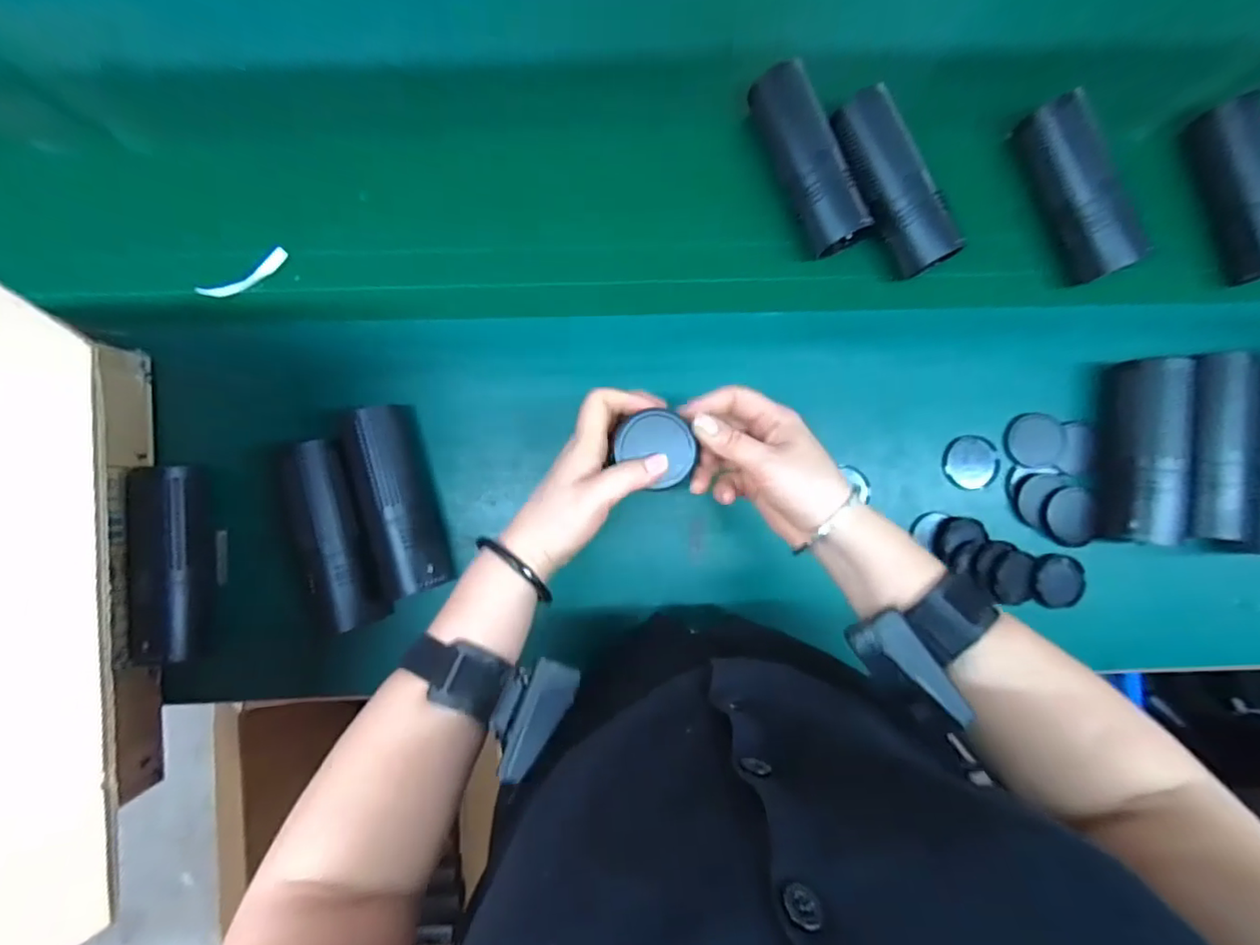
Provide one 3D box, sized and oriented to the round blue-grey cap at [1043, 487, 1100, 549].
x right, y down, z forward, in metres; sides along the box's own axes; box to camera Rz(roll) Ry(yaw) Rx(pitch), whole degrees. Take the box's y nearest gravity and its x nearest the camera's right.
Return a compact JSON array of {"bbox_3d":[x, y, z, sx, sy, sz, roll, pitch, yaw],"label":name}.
[{"bbox_3d":[0.404,0.039,0.522,0.049,0.011,0.052,0,89,-1],"label":"round blue-grey cap"}]

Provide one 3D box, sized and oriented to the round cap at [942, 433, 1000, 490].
[{"bbox_3d":[0.316,-0.009,0.527,0.055,0.005,0.048,0,89,-1],"label":"round cap"}]

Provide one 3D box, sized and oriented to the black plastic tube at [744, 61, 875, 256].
[{"bbox_3d":[0.158,-0.282,0.516,0.047,0.042,0.162,-24,89,-2],"label":"black plastic tube"}]

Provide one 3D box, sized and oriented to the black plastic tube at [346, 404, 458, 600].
[{"bbox_3d":[-0.203,0.023,0.501,0.056,0.052,0.162,-17,89,-2],"label":"black plastic tube"}]

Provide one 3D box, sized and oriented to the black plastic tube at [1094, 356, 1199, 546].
[{"bbox_3d":[0.457,-0.019,0.506,0.048,0.051,0.157,1,89,-1],"label":"black plastic tube"}]

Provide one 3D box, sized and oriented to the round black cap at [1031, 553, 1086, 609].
[{"bbox_3d":[0.394,0.099,0.523,0.052,0.012,0.047,1,89,-1],"label":"round black cap"}]

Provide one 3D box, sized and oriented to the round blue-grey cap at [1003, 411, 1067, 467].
[{"bbox_3d":[0.377,-0.030,0.530,0.055,0.004,0.049,-9,89,-1],"label":"round blue-grey cap"}]

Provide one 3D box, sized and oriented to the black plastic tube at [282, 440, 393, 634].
[{"bbox_3d":[-0.251,0.053,0.503,0.048,0.059,0.161,-17,89,-2],"label":"black plastic tube"}]

